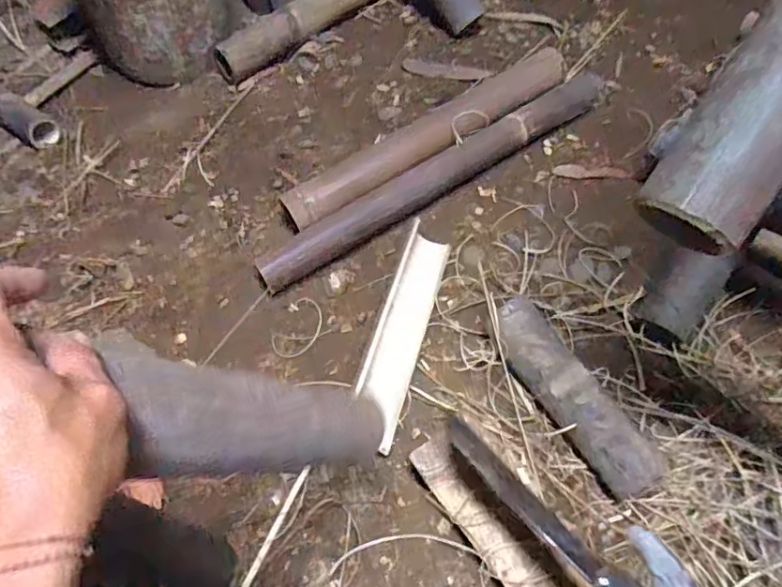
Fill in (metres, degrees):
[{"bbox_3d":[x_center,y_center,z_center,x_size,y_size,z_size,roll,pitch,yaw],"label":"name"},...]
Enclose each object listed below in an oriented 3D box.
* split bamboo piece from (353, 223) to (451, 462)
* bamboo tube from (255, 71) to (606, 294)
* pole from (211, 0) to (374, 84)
[{"bbox_3d":[0.018,0.048,0.780,0.061,0.063,0.324,13,60,11],"label":"split bamboo piece"},{"bbox_3d":[0.094,-0.216,0.948,0.726,0.058,0.077,-31,62,-14],"label":"bamboo tube"},{"bbox_3d":[-0.093,-0.664,1.217,0.674,0.078,0.076,-39,64,-18],"label":"pole"}]

